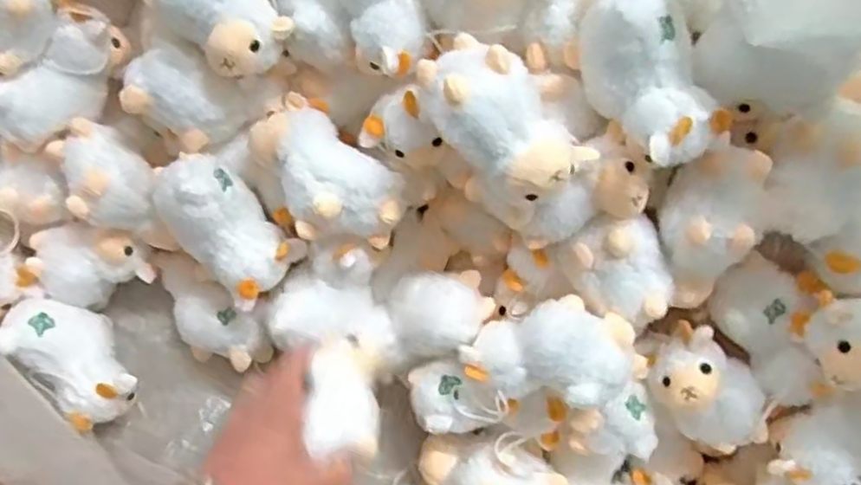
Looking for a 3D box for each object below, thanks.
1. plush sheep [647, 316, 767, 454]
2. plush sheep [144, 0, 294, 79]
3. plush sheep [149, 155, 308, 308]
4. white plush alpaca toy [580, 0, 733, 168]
[{"bbox_3d":[0.210,0.115,0.514,0.103,0.059,0.065,40,80,9],"label":"plush sheep"},{"bbox_3d":[-0.147,-0.165,0.486,0.077,0.049,0.090,-41,80,-8],"label":"plush sheep"},{"bbox_3d":[-0.162,-0.010,0.540,0.113,0.070,0.071,42,81,9],"label":"plush sheep"},{"bbox_3d":[0.139,-0.103,0.436,0.068,0.077,0.113,-23,78,-5],"label":"white plush alpaca toy"}]

